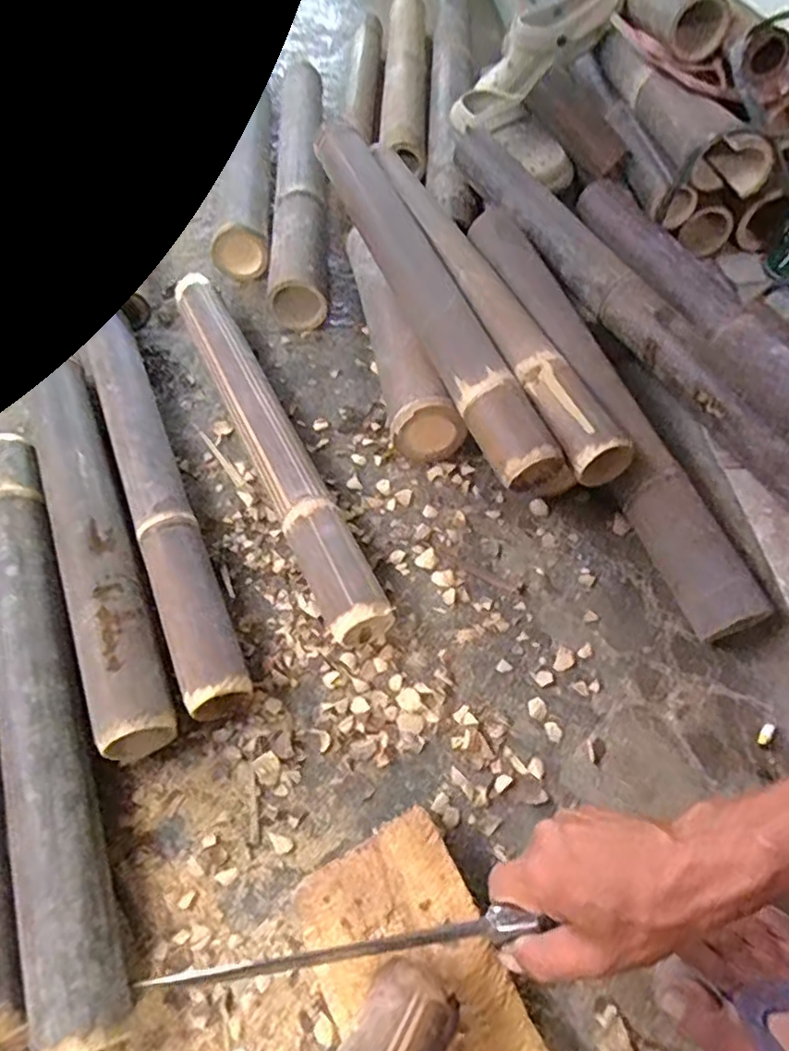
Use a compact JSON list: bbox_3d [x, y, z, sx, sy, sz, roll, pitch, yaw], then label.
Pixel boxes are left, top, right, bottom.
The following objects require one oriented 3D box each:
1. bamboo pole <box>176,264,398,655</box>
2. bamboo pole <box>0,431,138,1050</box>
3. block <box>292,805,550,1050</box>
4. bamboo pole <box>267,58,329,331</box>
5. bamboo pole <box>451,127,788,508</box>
[{"bbox_3d":[-0.145,-0.107,0.698,0.062,0.060,0.539,-22,60,-15],"label":"bamboo pole"},{"bbox_3d":[-0.302,0.128,0.538,0.064,0.053,0.543,-19,59,-14],"label":"bamboo pole"},{"bbox_3d":[0.012,0.305,0.438,0.117,0.043,0.171,-24,61,-17],"label":"block"},{"bbox_3d":[-0.146,-0.536,0.974,0.074,0.081,0.610,-2,57,-4],"label":"bamboo pole"},{"bbox_3d":[0.269,-0.273,0.743,0.094,0.073,0.659,-22,59,-16],"label":"bamboo pole"}]

